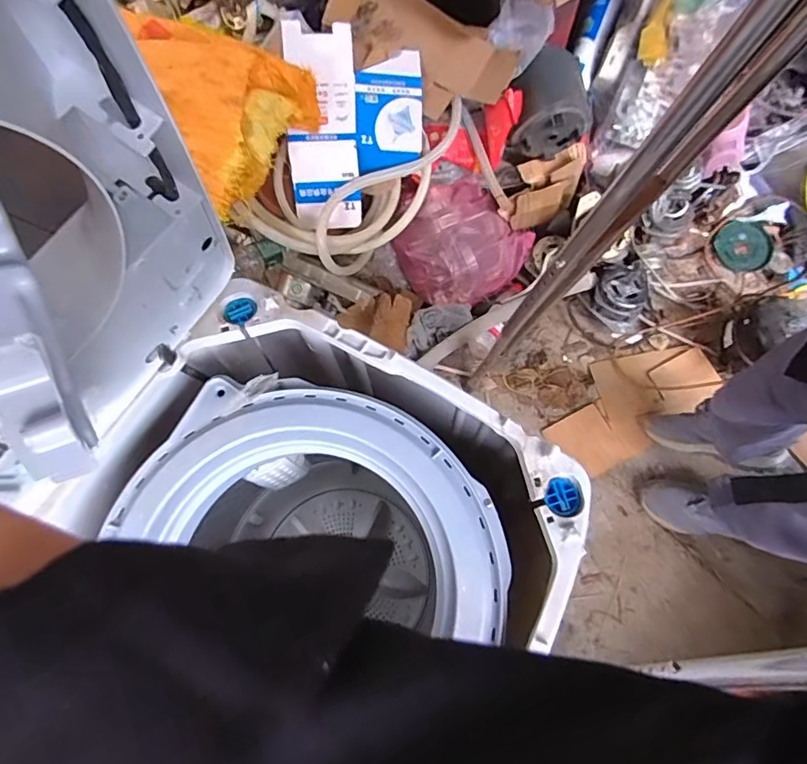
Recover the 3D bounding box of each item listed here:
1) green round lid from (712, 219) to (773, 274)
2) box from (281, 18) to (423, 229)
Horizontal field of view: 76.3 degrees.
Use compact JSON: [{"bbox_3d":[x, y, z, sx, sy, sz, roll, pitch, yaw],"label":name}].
[{"bbox_3d":[0.862,-0.341,1.296,0.134,0.029,0.130,0,87,8],"label":"green round lid"},{"bbox_3d":[-0.100,-0.526,1.074,0.276,0.061,0.385,-1,108,-6],"label":"box"}]

